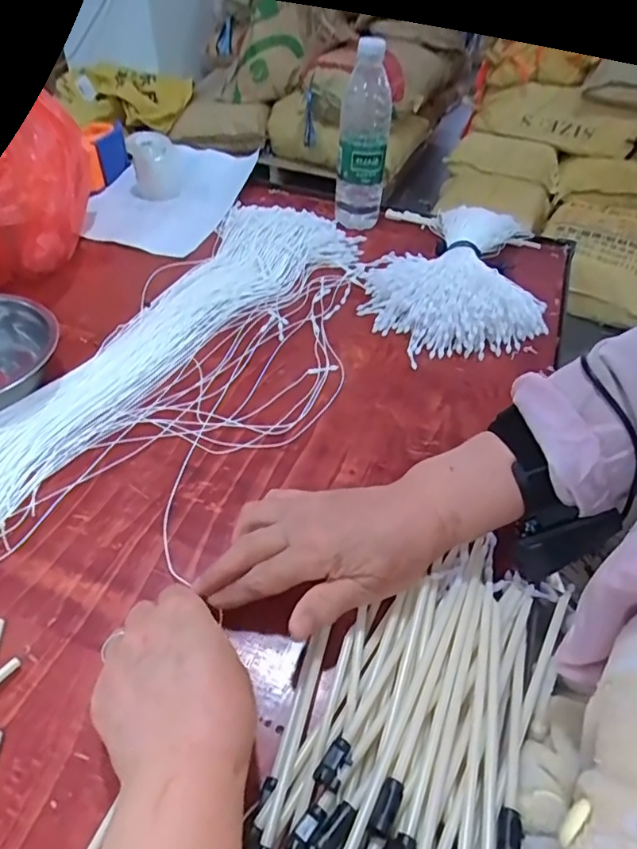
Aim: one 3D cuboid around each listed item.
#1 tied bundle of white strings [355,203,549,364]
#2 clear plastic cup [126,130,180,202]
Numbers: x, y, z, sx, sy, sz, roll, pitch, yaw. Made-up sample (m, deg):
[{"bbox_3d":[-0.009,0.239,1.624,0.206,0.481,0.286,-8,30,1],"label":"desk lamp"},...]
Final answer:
[{"bbox_3d":[0.165,-0.187,0.632,0.209,0.049,0.287,11,47,7],"label":"tied bundle of white strings"},{"bbox_3d":[-0.248,-0.381,0.806,0.070,0.079,0.056,-11,48,-13],"label":"clear plastic cup"}]

